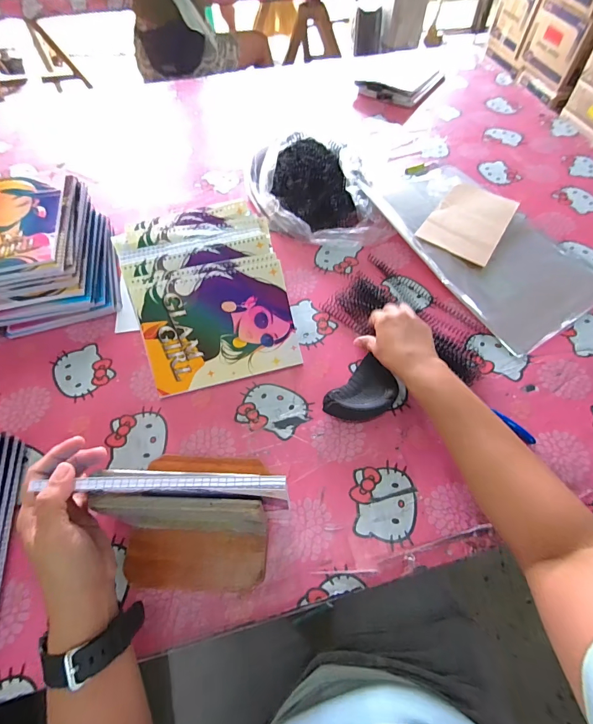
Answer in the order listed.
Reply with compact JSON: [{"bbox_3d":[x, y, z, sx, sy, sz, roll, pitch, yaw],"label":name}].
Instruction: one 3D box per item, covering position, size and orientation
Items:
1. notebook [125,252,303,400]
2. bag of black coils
[{"bbox_3d":[-0.104,-0.051,0.491,0.197,0.007,0.155,-14,95,-9],"label":"notebook"},{"bbox_3d":[0.031,-0.311,0.658,0.223,0.068,0.243,-8,59,-4],"label":"bag of black coils"}]

